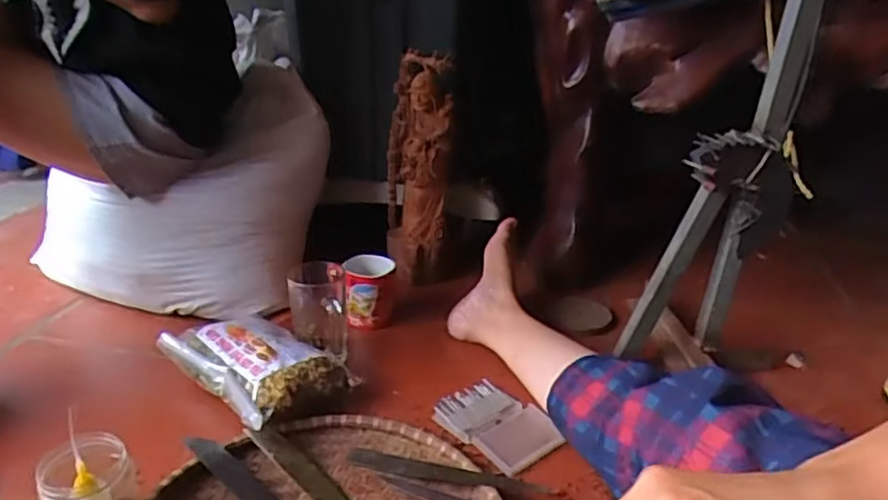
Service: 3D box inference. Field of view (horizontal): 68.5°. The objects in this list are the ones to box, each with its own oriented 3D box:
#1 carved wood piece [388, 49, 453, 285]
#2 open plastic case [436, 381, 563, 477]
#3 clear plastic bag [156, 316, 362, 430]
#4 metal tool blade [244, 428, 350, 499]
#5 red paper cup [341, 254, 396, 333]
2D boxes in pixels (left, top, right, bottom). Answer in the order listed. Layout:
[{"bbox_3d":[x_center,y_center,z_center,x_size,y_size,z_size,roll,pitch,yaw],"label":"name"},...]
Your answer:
[{"bbox_3d":[-0.041,-0.127,1.080,0.106,0.361,0.097,0,23,-5],"label":"carved wood piece"},{"bbox_3d":[0.065,0.203,0.772,0.100,0.015,0.135,-17,29,-38],"label":"open plastic case"},{"bbox_3d":[-0.236,0.142,0.815,0.235,0.069,0.143,22,30,39],"label":"clear plastic bag"},{"bbox_3d":[-0.141,0.233,0.677,0.168,0.009,0.035,28,24,33],"label":"metal tool blade"},{"bbox_3d":[-0.112,0.063,0.984,0.078,0.090,0.072,-1,23,-6],"label":"red paper cup"}]

